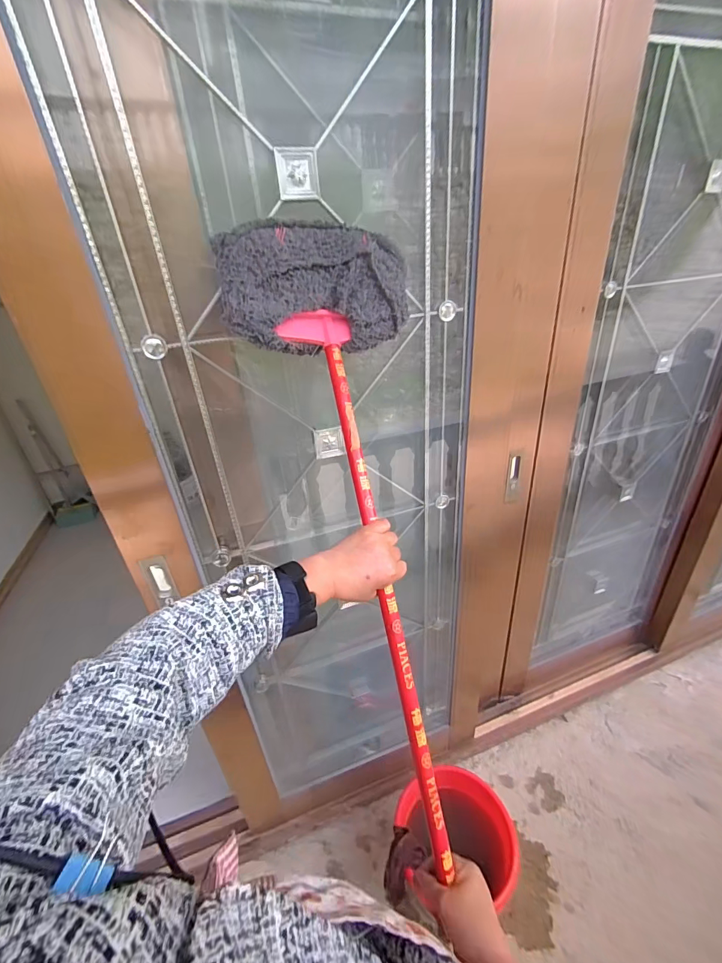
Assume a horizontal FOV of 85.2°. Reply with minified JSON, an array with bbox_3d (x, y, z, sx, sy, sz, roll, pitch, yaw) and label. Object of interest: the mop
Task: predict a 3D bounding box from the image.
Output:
[{"bbox_3d":[0.003,0.052,0.562,0.267,0.846,0.091,-11,-3,-5],"label":"mop"}]

